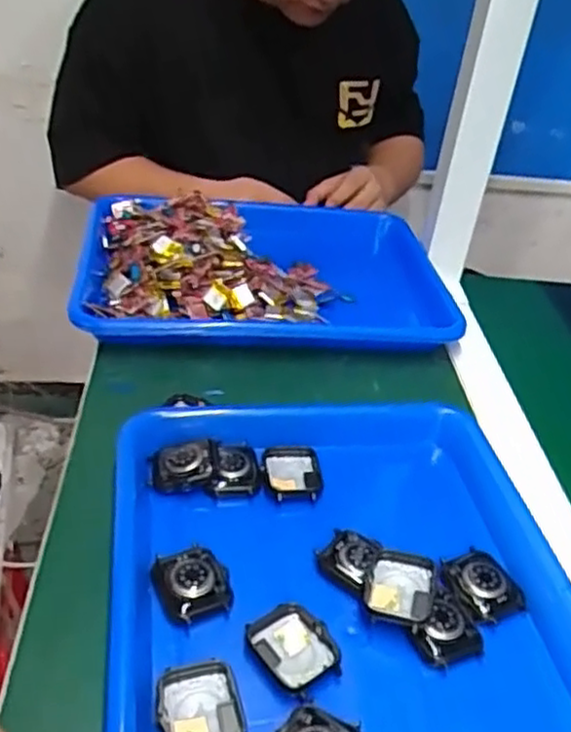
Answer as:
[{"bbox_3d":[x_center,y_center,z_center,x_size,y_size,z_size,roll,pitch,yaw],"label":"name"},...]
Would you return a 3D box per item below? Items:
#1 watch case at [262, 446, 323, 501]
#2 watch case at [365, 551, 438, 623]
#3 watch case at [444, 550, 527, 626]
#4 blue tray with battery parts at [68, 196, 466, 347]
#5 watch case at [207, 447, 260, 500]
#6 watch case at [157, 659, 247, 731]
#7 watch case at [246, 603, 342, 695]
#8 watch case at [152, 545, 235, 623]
[{"bbox_3d":[0.004,0.072,0.480,0.038,0.012,0.042,2,35,-5],"label":"watch case"},{"bbox_3d":[0.065,0.126,0.401,0.038,0.018,0.041,9,35,5],"label":"watch case"},{"bbox_3d":[0.115,0.128,0.419,0.039,0.014,0.041,-11,39,-23],"label":"watch case"},{"bbox_3d":[-0.017,-0.092,0.684,0.341,0.060,0.244,0,36,-9],"label":"blue tray with battery parts"},{"bbox_3d":[-0.034,0.068,0.480,0.032,0.015,0.041,2,35,-6],"label":"watch case"},{"bbox_3d":[-0.040,0.165,0.340,0.039,0.012,0.044,-4,36,-14],"label":"watch case"},{"bbox_3d":[0.005,0.145,0.370,0.036,0.009,0.044,-23,44,-34],"label":"watch case"},{"bbox_3d":[-0.053,0.125,0.404,0.039,0.021,0.041,-7,37,-18],"label":"watch case"}]

